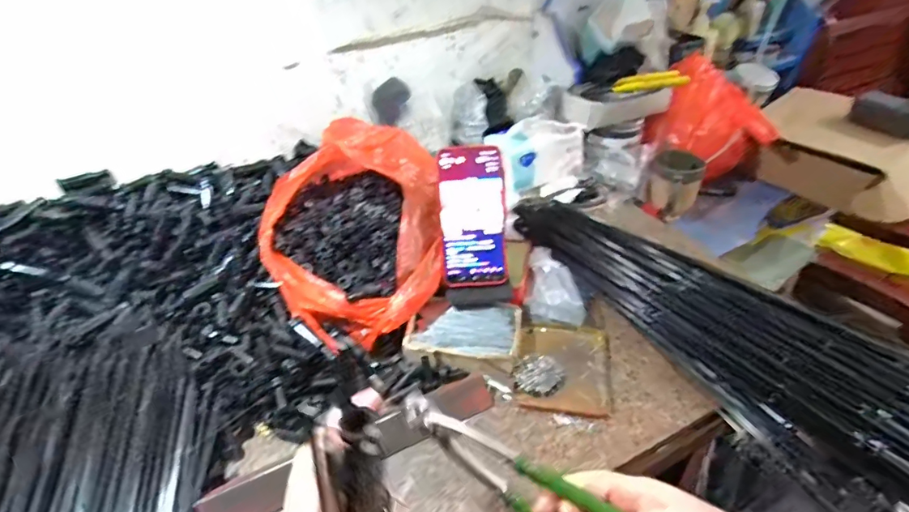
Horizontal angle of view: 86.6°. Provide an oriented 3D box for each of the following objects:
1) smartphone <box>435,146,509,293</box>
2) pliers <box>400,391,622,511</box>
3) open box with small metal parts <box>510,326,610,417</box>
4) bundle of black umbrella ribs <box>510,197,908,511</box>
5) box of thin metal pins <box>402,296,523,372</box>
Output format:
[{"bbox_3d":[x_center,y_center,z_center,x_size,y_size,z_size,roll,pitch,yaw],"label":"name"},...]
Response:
[{"bbox_3d":[0.021,-0.047,0.574,0.081,0.164,0.013,-6,6,0],"label":"smartphone"},{"bbox_3d":[0.042,0.159,0.341,0.193,0.049,0.027,32,48,18],"label":"pliers"},{"bbox_3d":[0.122,0.123,0.552,0.104,0.010,0.119,7,39,11],"label":"open box with small metal parts"},{"bbox_3d":[0.325,0.066,0.578,0.223,0.063,0.533,-22,43,-24],"label":"bundle of black umbrella ribs"},{"bbox_3d":[0.011,0.090,0.566,0.129,0.032,0.081,1,39,3],"label":"box of thin metal pins"}]

